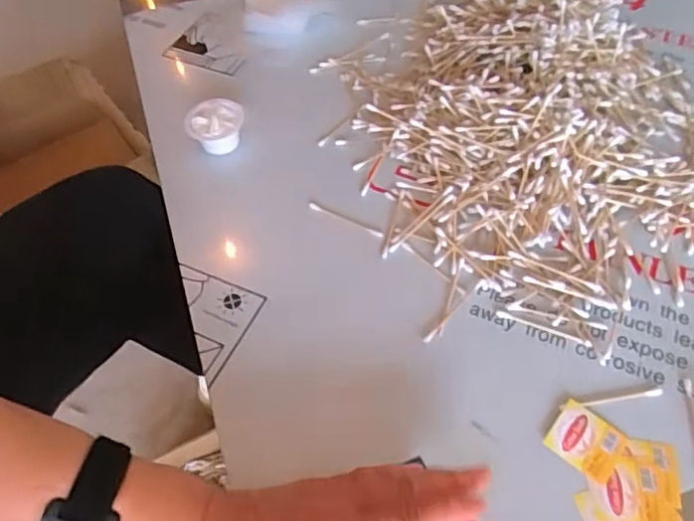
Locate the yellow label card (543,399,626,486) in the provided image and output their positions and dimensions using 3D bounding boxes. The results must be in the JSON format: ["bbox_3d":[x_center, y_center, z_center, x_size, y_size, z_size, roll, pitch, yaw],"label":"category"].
[{"bbox_3d":[0.156,0.117,0.378,0.043,0.004,0.037,34,64,23],"label":"yellow label card"}]

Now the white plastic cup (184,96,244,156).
[{"bbox_3d":[-0.122,-0.123,0.544,0.054,0.038,0.050,-16,57,-8],"label":"white plastic cup"}]

